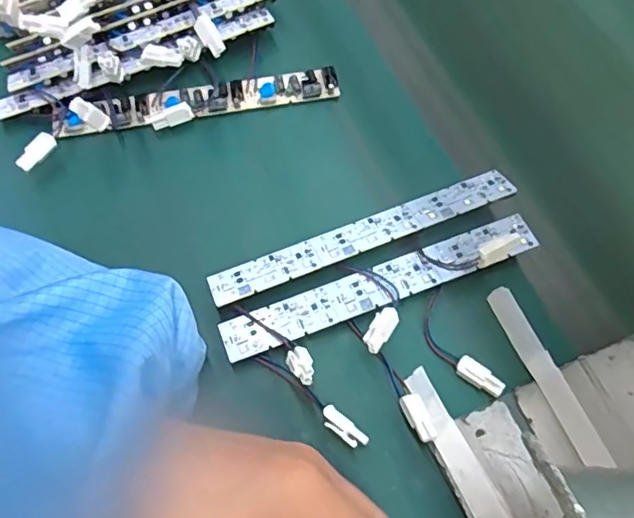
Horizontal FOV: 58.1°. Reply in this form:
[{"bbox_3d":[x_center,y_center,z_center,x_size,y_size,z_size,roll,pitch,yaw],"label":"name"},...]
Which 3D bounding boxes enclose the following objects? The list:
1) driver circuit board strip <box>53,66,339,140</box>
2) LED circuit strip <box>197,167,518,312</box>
[{"bbox_3d":[-0.079,-0.107,0.384,0.185,0.016,0.023,-9,66,-5],"label":"driver circuit board strip"},{"bbox_3d":[0.028,-0.015,0.340,0.189,0.004,0.023,-21,52,-9],"label":"LED circuit strip"}]

